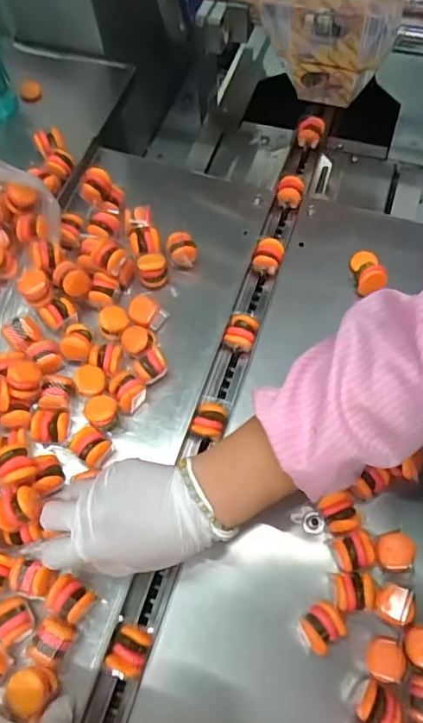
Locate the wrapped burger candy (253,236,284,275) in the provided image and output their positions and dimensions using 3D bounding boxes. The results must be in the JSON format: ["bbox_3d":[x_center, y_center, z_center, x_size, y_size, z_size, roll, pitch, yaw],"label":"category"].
[{"bbox_3d":[0.064,-0.119,0.572,0.030,0.025,0.030,20,67,12],"label":"wrapped burger candy"}]

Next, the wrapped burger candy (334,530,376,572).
[{"bbox_3d":[0.119,0.159,0.424,0.030,0.029,0.027,-18,65,-6],"label":"wrapped burger candy"}]

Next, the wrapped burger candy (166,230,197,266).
[{"bbox_3d":[-0.032,-0.122,0.551,0.030,0.022,0.029,-10,64,-2],"label":"wrapped burger candy"}]

